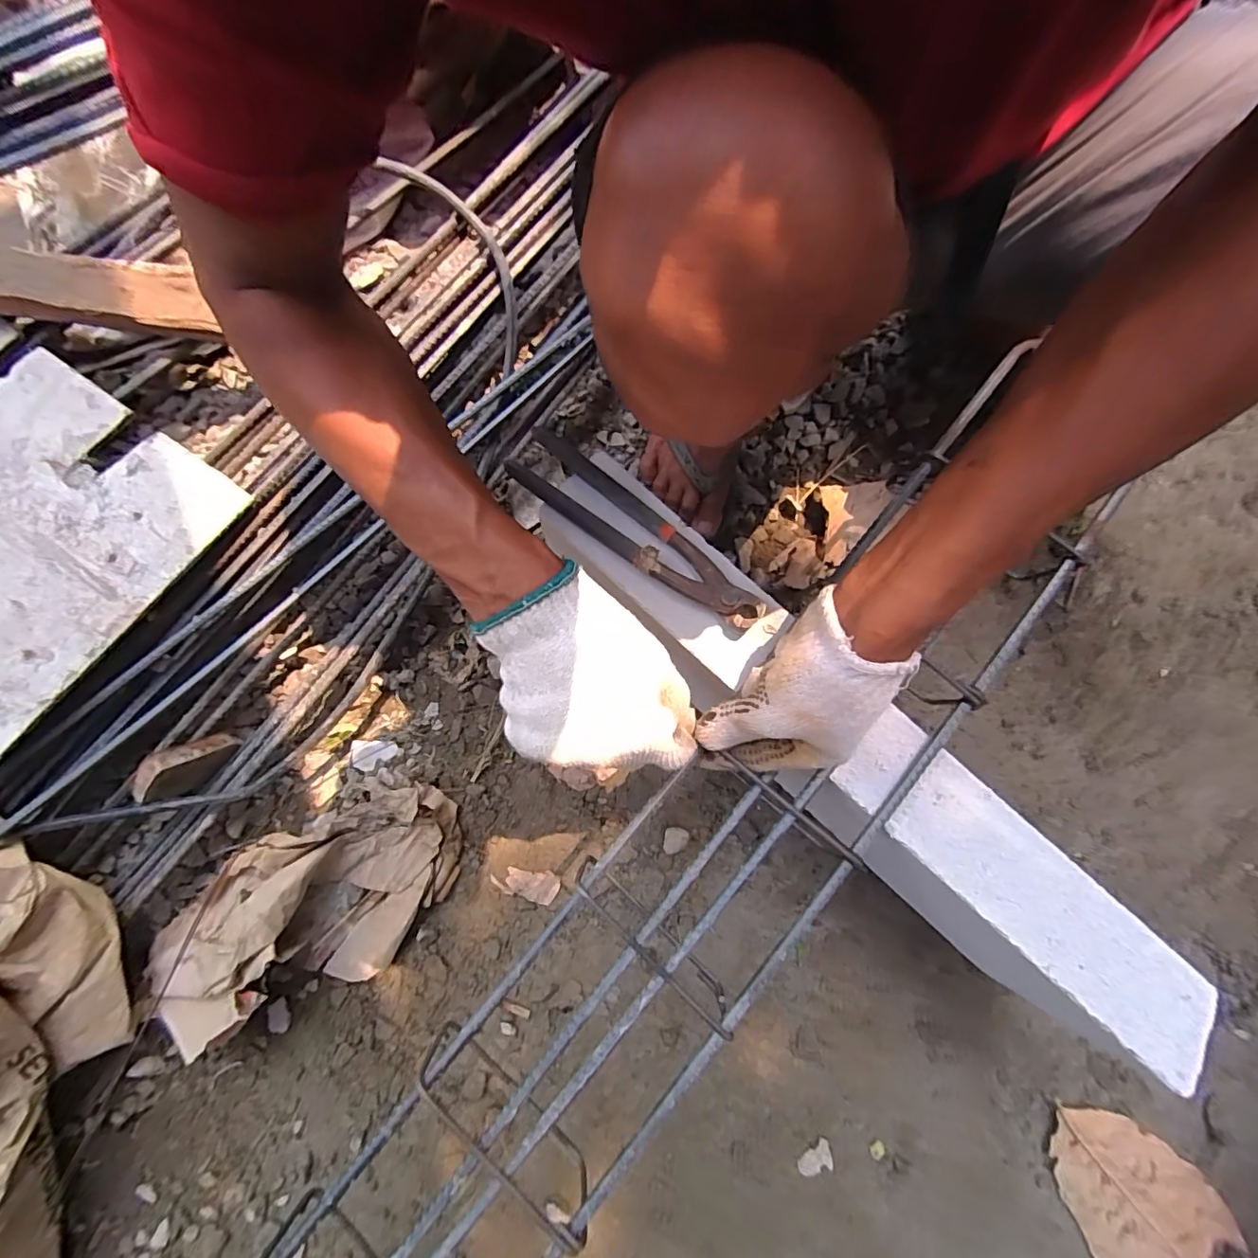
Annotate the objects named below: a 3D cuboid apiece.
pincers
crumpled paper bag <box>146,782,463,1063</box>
[{"bbox_3d":[0.006,-0.075,0.408,0.220,0.021,0.046,37,82,8],"label":"pincers"},{"bbox_3d":[-0.314,0.274,0.519,0.307,0.095,0.166,-28,80,-6],"label":"crumpled paper bag"}]

